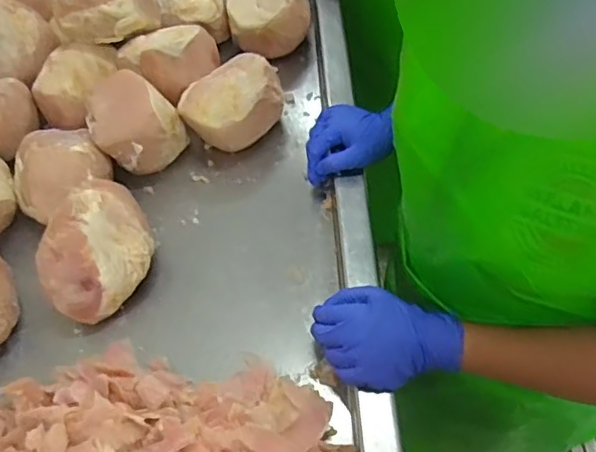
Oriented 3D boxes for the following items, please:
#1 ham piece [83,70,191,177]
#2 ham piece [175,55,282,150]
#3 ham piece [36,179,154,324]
[{"bbox_3d":[-0.209,-0.134,0.780,0.110,0.096,0.095,-25,56,-13],"label":"ham piece"},{"bbox_3d":[-0.082,-0.158,0.785,0.128,0.077,0.091,-32,58,-17],"label":"ham piece"},{"bbox_3d":[-0.225,0.032,0.690,0.138,0.098,0.111,-40,60,-22],"label":"ham piece"}]

